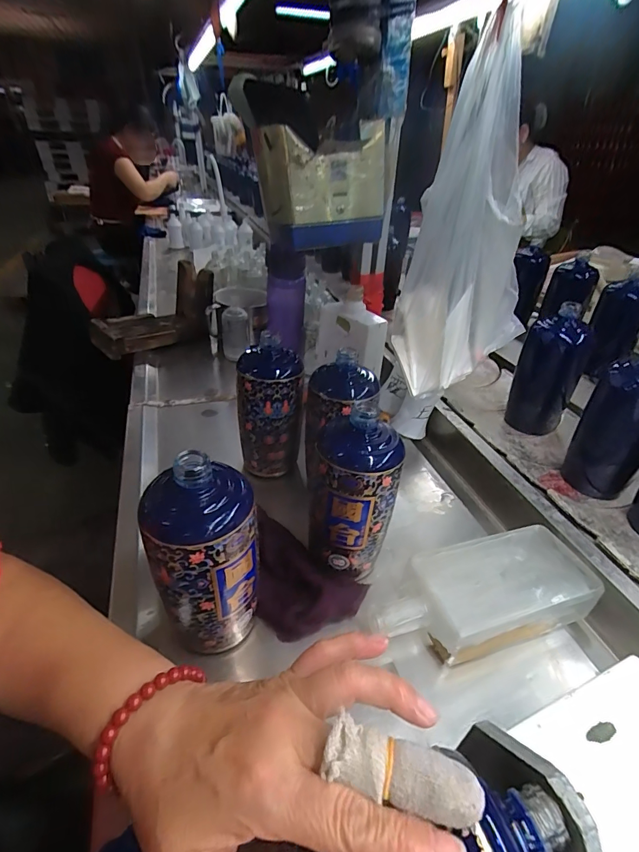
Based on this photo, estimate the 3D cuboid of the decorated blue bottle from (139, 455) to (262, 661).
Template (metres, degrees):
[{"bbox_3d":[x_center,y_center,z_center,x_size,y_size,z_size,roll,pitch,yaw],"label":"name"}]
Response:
[{"bbox_3d":[-0.089,0.098,0.329,0.077,0.169,0.071,-10,37,-15],"label":"decorated blue bottle"}]

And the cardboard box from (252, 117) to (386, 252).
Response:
[{"bbox_3d":[0.001,-0.324,0.568,0.167,0.127,0.095,-9,37,-14],"label":"cardboard box"}]

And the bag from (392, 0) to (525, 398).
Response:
[{"bbox_3d":[0.166,-0.197,0.445,0.166,0.301,0.062,-19,40,-26],"label":"bag"}]

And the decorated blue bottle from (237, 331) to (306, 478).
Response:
[{"bbox_3d":[-0.061,-0.024,0.531,0.078,0.174,0.067,0,35,-2],"label":"decorated blue bottle"}]

